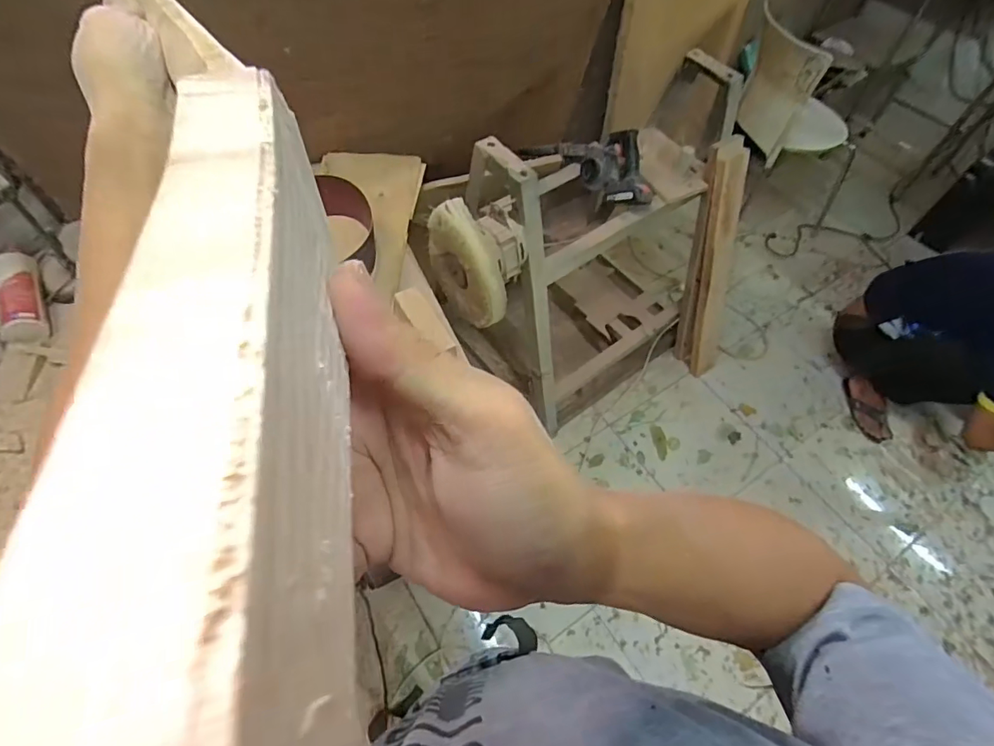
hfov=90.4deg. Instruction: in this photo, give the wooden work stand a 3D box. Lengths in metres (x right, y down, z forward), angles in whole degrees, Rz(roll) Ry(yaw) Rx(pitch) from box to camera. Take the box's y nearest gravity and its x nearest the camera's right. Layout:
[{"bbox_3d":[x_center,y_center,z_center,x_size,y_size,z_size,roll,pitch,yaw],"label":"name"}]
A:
[{"bbox_3d":[0.295,-0.284,1.431,0.651,0.861,0.415,-29,64,-20],"label":"wooden work stand"}]

